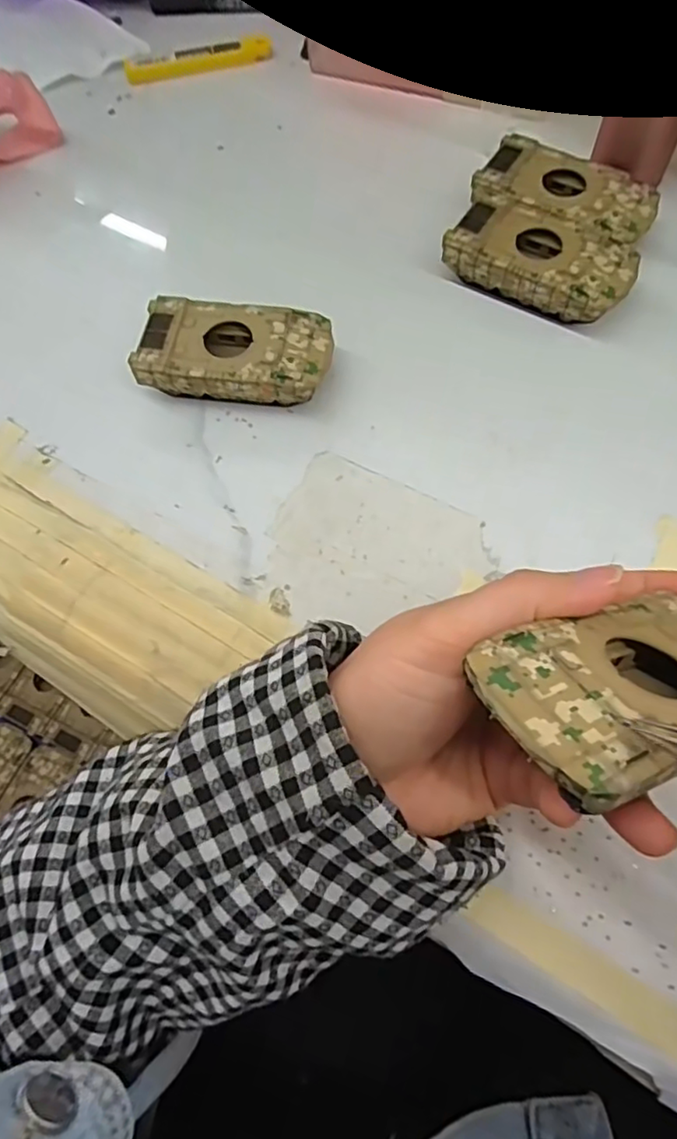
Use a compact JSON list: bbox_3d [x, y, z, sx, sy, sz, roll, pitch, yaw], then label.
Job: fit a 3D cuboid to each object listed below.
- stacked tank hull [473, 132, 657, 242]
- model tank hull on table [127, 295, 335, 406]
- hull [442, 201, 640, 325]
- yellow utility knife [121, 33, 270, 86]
[{"bbox_3d":[0.128,-0.209,0.356,0.095,0.019,0.057,25,71,13],"label":"stacked tank hull"},{"bbox_3d":[-0.052,-0.111,0.324,0.094,0.026,0.052,8,68,6],"label":"model tank hull on table"},{"bbox_3d":[0.108,-0.165,0.339,0.095,0.022,0.049,26,71,13],"label":"hull"},{"bbox_3d":[-0.100,-0.364,0.447,0.104,0.010,0.019,-11,67,-2],"label":"yellow utility knife"}]

